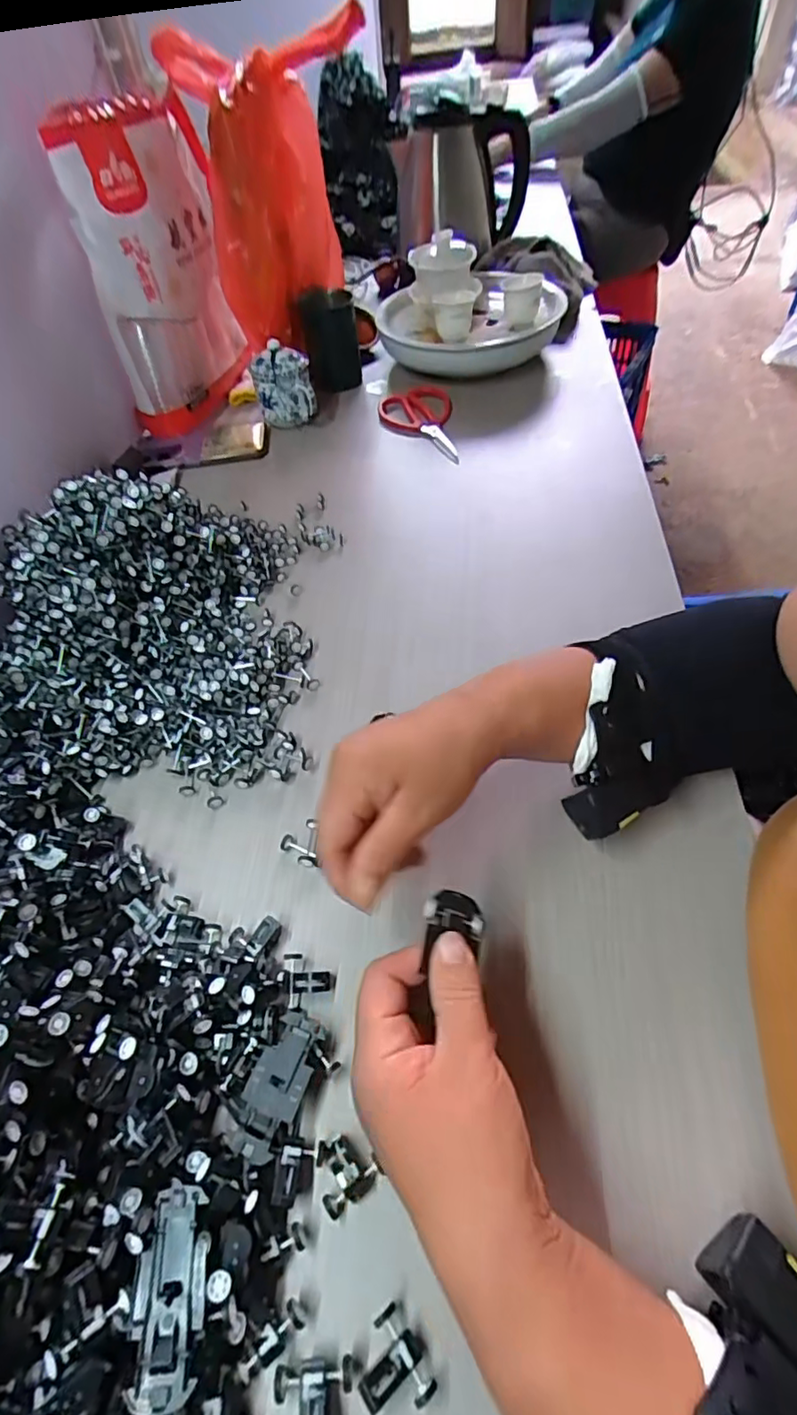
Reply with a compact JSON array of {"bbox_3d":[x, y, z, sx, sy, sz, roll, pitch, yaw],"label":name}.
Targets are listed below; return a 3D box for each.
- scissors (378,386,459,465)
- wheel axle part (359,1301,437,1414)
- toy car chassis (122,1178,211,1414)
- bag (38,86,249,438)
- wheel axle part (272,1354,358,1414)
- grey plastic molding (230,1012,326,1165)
[{"bbox_3d":[0.027,-0.347,0.719,0.091,0.019,0.172,-9,53,-1],"label":"scissors"},{"bbox_3d":[-0.002,0.273,0.239,0.031,0.017,0.025,37,65,28],"label":"wheel axle part"},{"bbox_3d":[-0.094,0.242,0.241,0.030,0.011,0.065,-6,53,1],"label":"toy car chassis"},{"bbox_3d":[-0.276,-0.514,0.691,0.063,0.284,0.227,7,54,11],"label":"bag"},{"bbox_3d":[-0.034,0.282,0.234,0.033,0.013,0.024,-7,53,1],"label":"wheel axle part"},{"bbox_3d":[-0.062,0.194,0.298,0.029,0.010,0.065,17,57,18],"label":"grey plastic molding"}]

